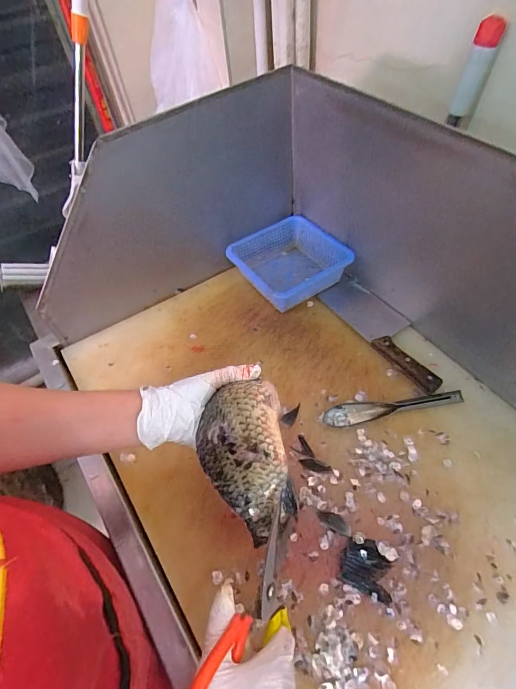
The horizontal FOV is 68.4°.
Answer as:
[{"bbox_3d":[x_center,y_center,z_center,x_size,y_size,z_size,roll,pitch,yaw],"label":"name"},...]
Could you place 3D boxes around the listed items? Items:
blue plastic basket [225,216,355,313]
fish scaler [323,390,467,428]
[{"bbox_3d":[0.059,-0.151,0.728,0.176,0.070,0.181,-30,57,-15],"label":"blue plastic basket"},{"bbox_3d":[0.198,0.091,0.558,0.201,0.012,0.031,-11,55,-4],"label":"fish scaler"}]

